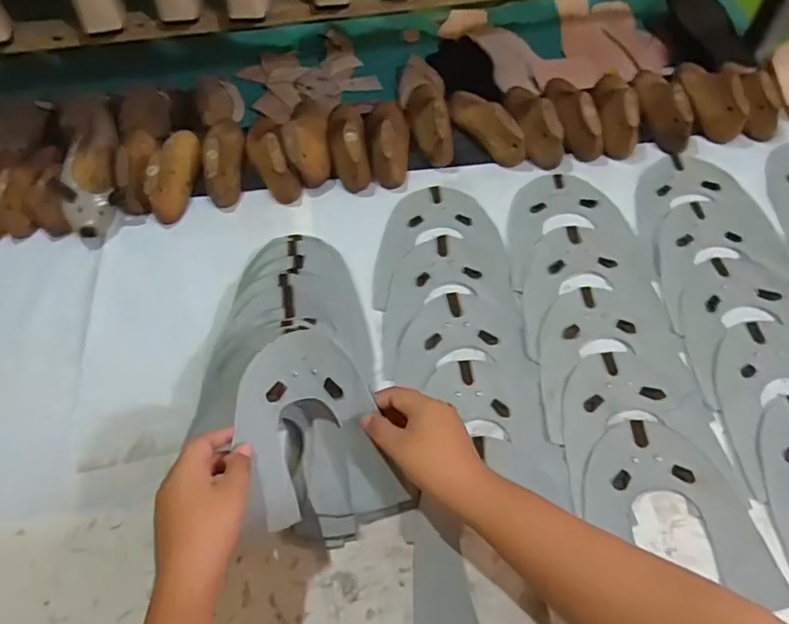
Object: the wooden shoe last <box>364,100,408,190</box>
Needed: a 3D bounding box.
[{"bbox_3d":[-0.009,-0.222,0.682,0.051,0.056,0.140,-7,61,-1],"label":"wooden shoe last"}]

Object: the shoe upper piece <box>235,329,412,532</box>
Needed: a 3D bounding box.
[{"bbox_3d":[-0.072,0.101,0.467,0.110,0.046,0.171,-24,79,-25],"label":"shoe upper piece"}]

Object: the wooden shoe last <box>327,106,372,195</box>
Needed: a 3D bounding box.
[{"bbox_3d":[-0.057,-0.214,0.685,0.047,0.057,0.134,-9,61,-2],"label":"wooden shoe last"}]

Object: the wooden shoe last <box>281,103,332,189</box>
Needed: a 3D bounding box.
[{"bbox_3d":[-0.107,-0.216,0.691,0.053,0.057,0.130,-8,61,-1],"label":"wooden shoe last"}]

